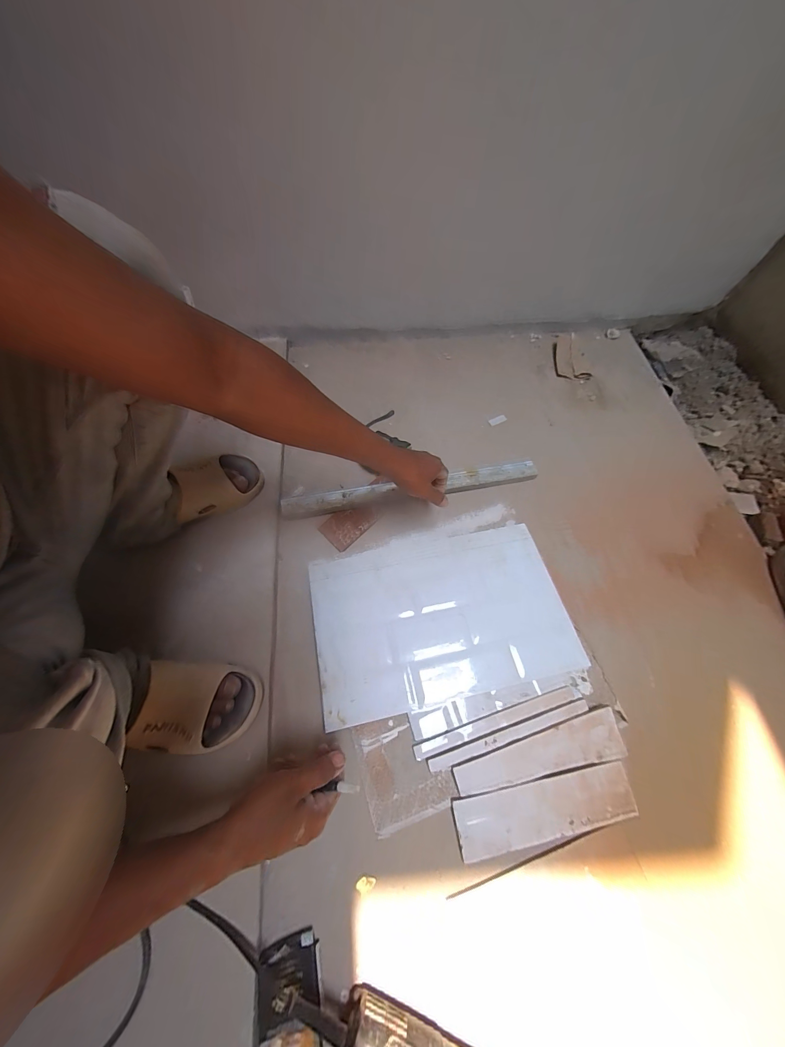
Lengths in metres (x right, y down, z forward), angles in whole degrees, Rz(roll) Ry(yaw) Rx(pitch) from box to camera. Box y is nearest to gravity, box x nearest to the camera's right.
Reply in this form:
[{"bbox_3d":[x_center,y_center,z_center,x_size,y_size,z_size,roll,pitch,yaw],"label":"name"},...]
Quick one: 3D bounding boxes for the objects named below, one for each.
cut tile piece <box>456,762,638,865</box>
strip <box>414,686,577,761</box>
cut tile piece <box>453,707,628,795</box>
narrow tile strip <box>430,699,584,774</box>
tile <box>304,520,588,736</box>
[{"bbox_3d":[0.207,0.386,0.444,0.243,0.005,0.063,-8,68,-6],"label":"cut tile piece"},{"bbox_3d":[0.151,0.286,0.477,0.248,0.013,0.019,-15,69,-8],"label":"strip"},{"bbox_3d":[0.208,0.327,0.462,0.244,0.012,0.058,-13,69,-8],"label":"cut tile piece"},{"bbox_3d":[0.167,0.298,0.465,0.244,0.004,0.017,-16,69,-8],"label":"narrow tile strip"},{"bbox_3d":[0.070,0.142,0.531,0.389,0.010,0.252,-11,63,-4],"label":"tile"}]

